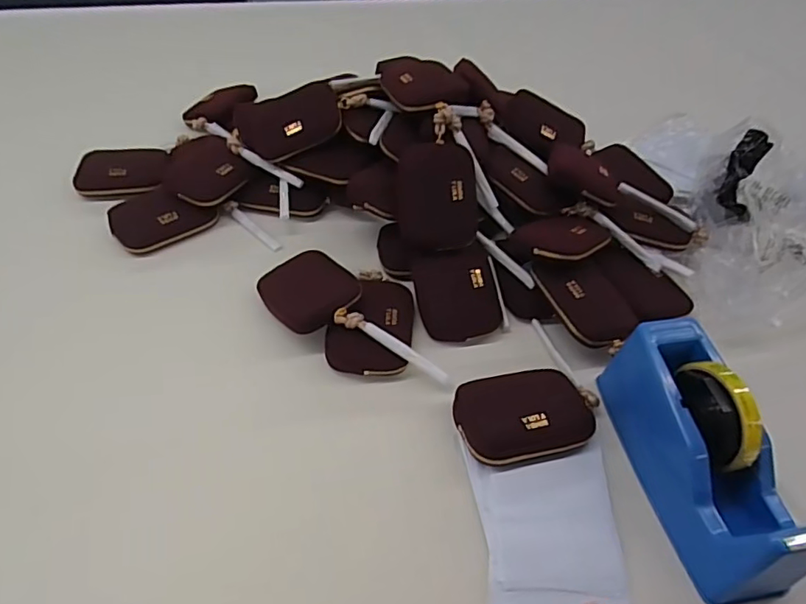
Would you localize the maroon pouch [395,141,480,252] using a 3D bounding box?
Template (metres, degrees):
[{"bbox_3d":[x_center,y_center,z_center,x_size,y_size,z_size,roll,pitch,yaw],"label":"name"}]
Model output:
[{"bbox_3d":[0.037,-0.116,0.573,0.086,0.022,0.118,-6,84,-1],"label":"maroon pouch"}]

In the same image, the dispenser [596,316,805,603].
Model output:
[{"bbox_3d":[0.239,0.111,0.424,0.073,0.099,0.205,-8,48,-10],"label":"dispenser"}]

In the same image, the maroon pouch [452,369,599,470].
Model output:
[{"bbox_3d":[0.113,0.104,0.476,0.125,0.034,0.080,-8,48,-10],"label":"maroon pouch"}]

